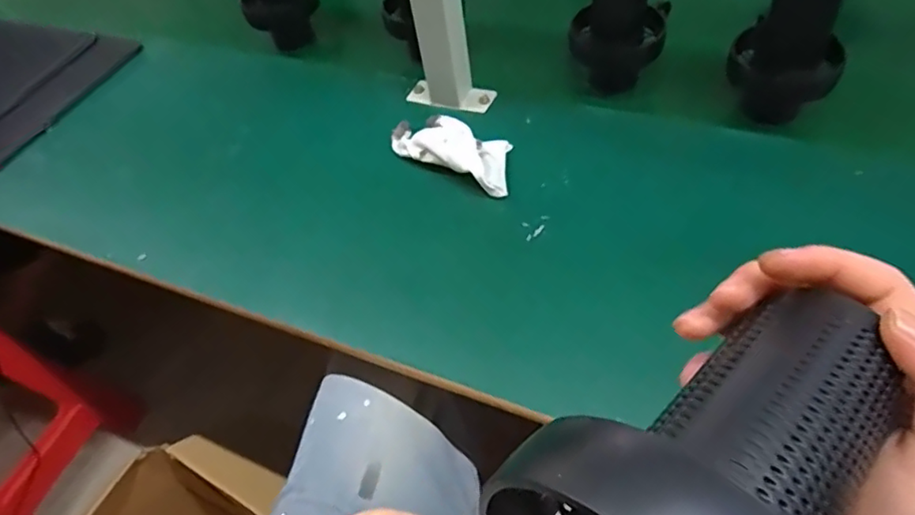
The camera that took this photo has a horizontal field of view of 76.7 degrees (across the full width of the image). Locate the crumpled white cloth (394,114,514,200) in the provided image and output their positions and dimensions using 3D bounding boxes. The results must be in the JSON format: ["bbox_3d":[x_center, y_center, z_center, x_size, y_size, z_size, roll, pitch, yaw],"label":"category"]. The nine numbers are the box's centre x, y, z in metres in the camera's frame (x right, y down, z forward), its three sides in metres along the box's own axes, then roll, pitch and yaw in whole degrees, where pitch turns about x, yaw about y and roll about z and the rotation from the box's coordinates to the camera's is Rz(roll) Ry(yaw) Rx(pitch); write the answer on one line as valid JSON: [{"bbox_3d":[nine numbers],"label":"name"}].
[{"bbox_3d":[-0.011,-0.112,0.590,0.142,0.033,0.073,14,53,17],"label":"crumpled white cloth"}]

